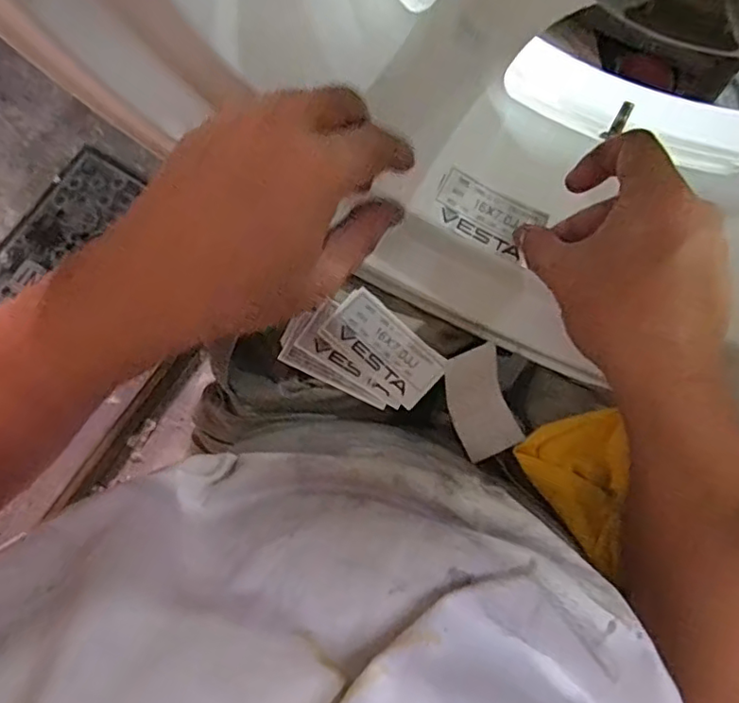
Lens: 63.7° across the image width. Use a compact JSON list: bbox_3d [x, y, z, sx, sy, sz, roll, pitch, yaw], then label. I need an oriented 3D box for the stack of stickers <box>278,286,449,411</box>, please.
[{"bbox_3d":[-0.002,-0.003,0.368,0.094,0.006,0.061,25,78,7],"label":"stack of stickers"}]

